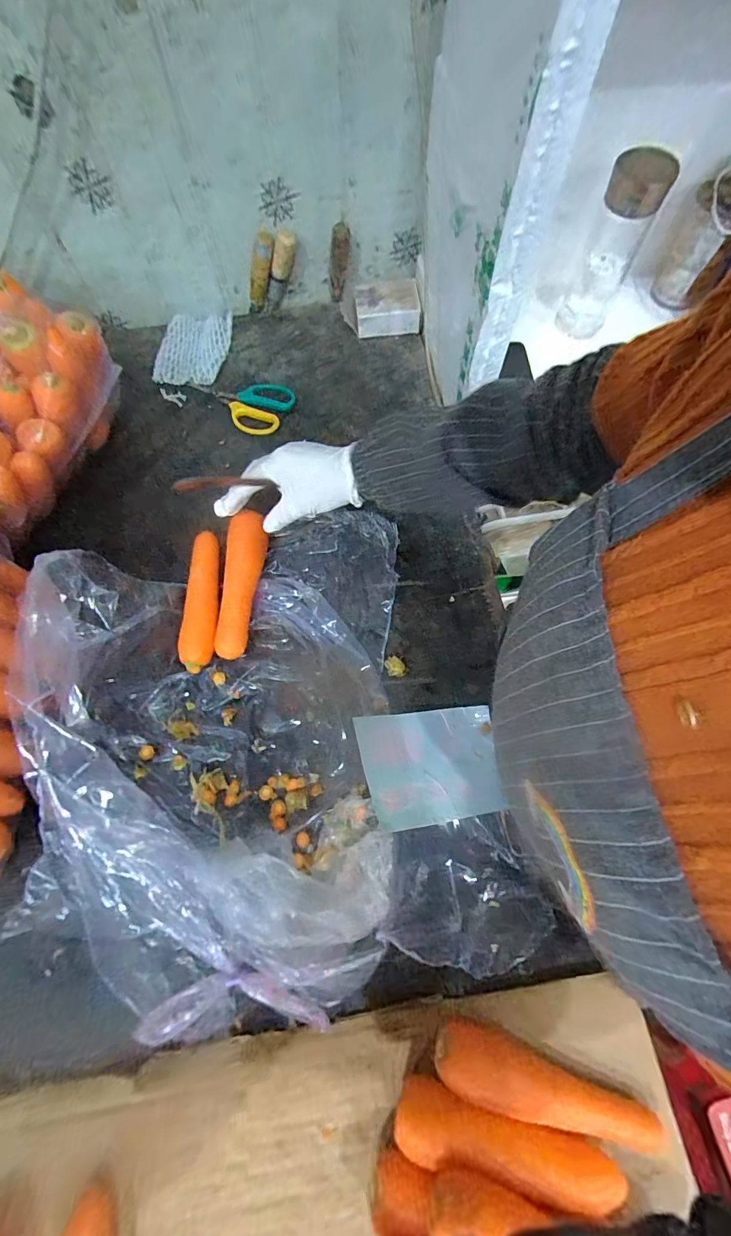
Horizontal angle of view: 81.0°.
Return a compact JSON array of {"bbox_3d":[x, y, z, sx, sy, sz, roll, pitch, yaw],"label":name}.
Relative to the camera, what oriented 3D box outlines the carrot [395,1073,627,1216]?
[{"bbox_3d":[0.097,0.368,0.299,0.150,0.041,0.032,12,69,7],"label":"carrot"}]

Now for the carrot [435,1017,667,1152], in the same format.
[{"bbox_3d":[0.129,0.341,0.309,0.160,0.034,0.036,17,69,8],"label":"carrot"}]

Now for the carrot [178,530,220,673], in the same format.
[{"bbox_3d":[-0.176,-0.020,0.469,0.029,0.034,0.156,-2,68,1],"label":"carrot"}]

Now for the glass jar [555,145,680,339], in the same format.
[{"bbox_3d":[0.308,-0.460,0.549,0.064,0.194,0.064,-1,68,1],"label":"glass jar"}]

